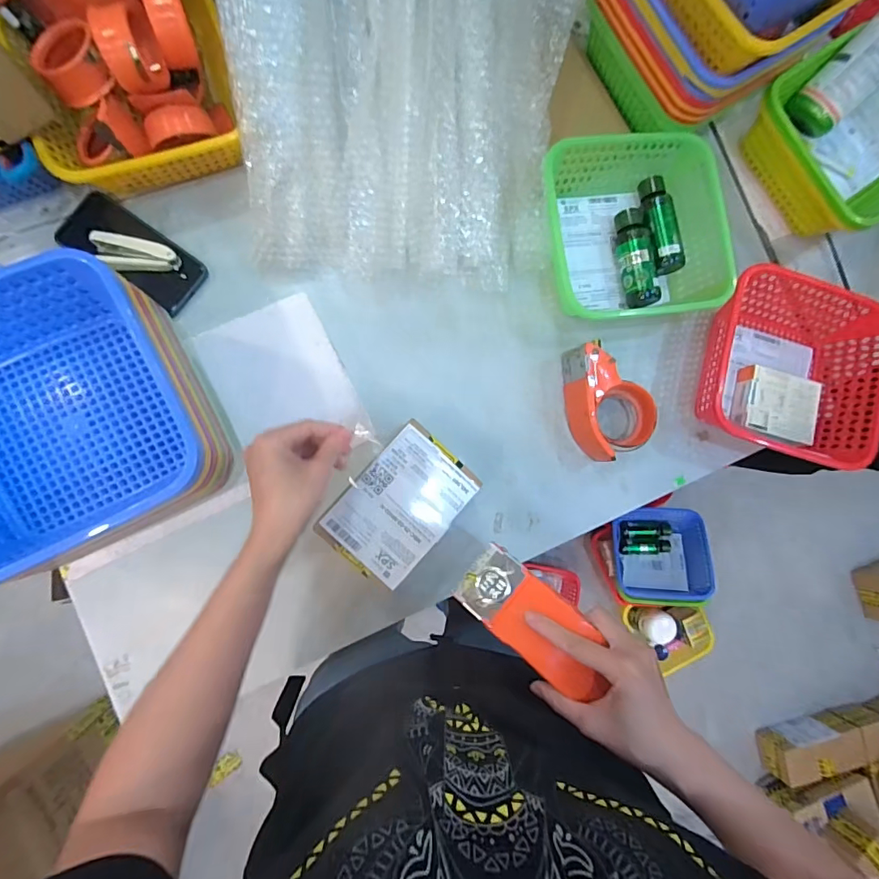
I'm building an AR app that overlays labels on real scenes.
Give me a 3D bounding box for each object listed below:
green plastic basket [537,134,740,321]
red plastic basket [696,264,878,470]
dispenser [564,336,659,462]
[{"bbox_3d":[0.236,-0.264,0.607,0.220,0.083,0.214,-11,87,-8],"label":"green plastic basket"},{"bbox_3d":[0.452,-0.094,0.619,0.215,0.085,0.223,14,84,-6],"label":"red plastic basket"},{"bbox_3d":[0.211,-0.050,0.596,0.095,0.067,0.142,-12,87,-8],"label":"dispenser"}]

